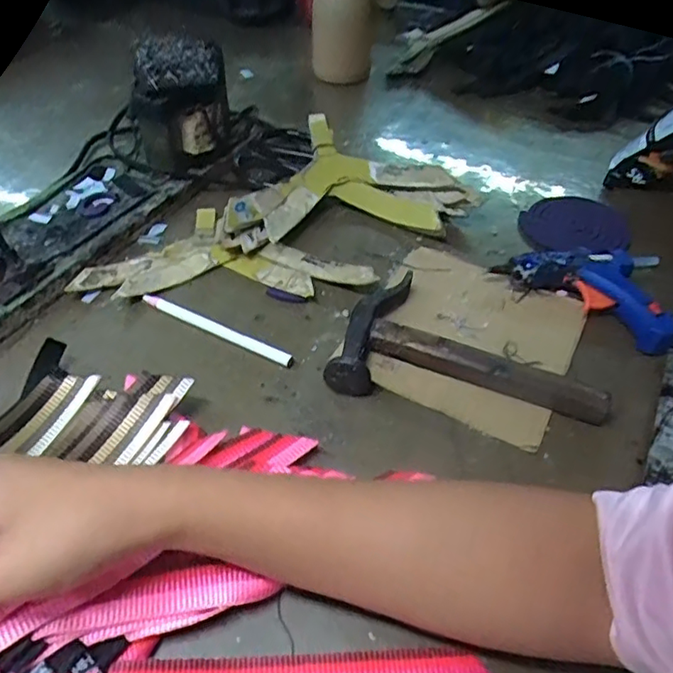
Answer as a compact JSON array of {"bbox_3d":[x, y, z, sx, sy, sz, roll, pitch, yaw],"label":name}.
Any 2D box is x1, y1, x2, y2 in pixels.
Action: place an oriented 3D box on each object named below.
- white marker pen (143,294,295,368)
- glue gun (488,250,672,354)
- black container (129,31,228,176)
[{"bbox_3d":[-0.093,-0.008,0.440,0.137,0.009,0.011,23,51,19],"label":"white marker pen"},{"bbox_3d":[0.213,-0.050,0.466,0.134,0.027,0.094,28,53,23],"label":"glue gun"},{"bbox_3d":[-0.145,-0.213,0.544,0.068,0.116,0.087,12,48,10],"label":"black container"}]

